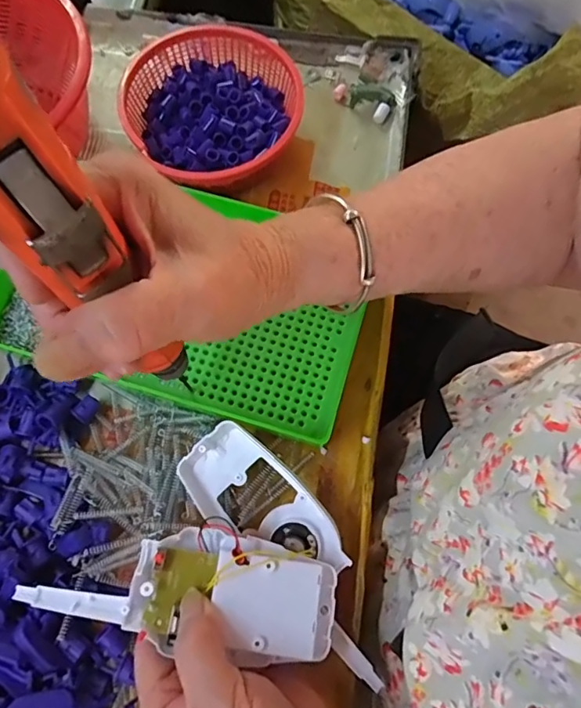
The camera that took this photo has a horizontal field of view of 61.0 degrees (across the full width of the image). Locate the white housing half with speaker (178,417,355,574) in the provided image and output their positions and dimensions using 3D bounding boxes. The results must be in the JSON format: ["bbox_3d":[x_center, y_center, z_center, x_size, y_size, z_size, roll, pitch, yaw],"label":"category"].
[{"bbox_3d":[-0.014,0.092,0.299,0.110,0.026,0.051,37,75,12],"label":"white housing half with speaker"}]

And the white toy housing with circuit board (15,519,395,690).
[{"bbox_3d":[-0.043,0.130,0.272,0.185,0.027,0.063,9,72,0],"label":"white toy housing with circuit board"}]

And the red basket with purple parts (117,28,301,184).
[{"bbox_3d":[-0.057,-0.184,0.383,0.130,0.047,0.138,-1,71,-1],"label":"red basket with purple parts"}]

